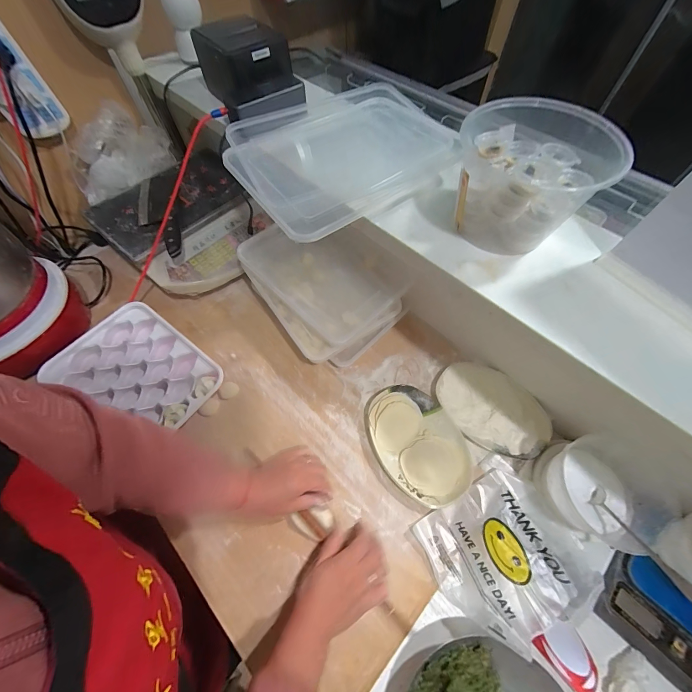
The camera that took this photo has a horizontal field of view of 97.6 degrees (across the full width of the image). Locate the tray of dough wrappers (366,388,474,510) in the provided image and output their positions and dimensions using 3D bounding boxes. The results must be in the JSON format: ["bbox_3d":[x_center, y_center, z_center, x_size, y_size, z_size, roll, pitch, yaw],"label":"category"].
[{"bbox_3d":[0.120,0.161,0.513,0.139,0.028,0.194,-29,67,-14],"label":"tray of dough wrappers"}]

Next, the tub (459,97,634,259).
[{"bbox_3d":[0.213,-0.199,0.365,0.149,0.110,0.136,0,62,0],"label":"tub"}]

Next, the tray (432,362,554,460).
[{"bbox_3d":[0.257,0.110,0.542,0.198,0.019,0.132,38,69,17],"label":"tray"}]

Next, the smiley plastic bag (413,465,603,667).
[{"bbox_3d":[0.234,0.314,0.448,0.196,0.040,0.199,-26,66,-13],"label":"smiley plastic bag"}]

